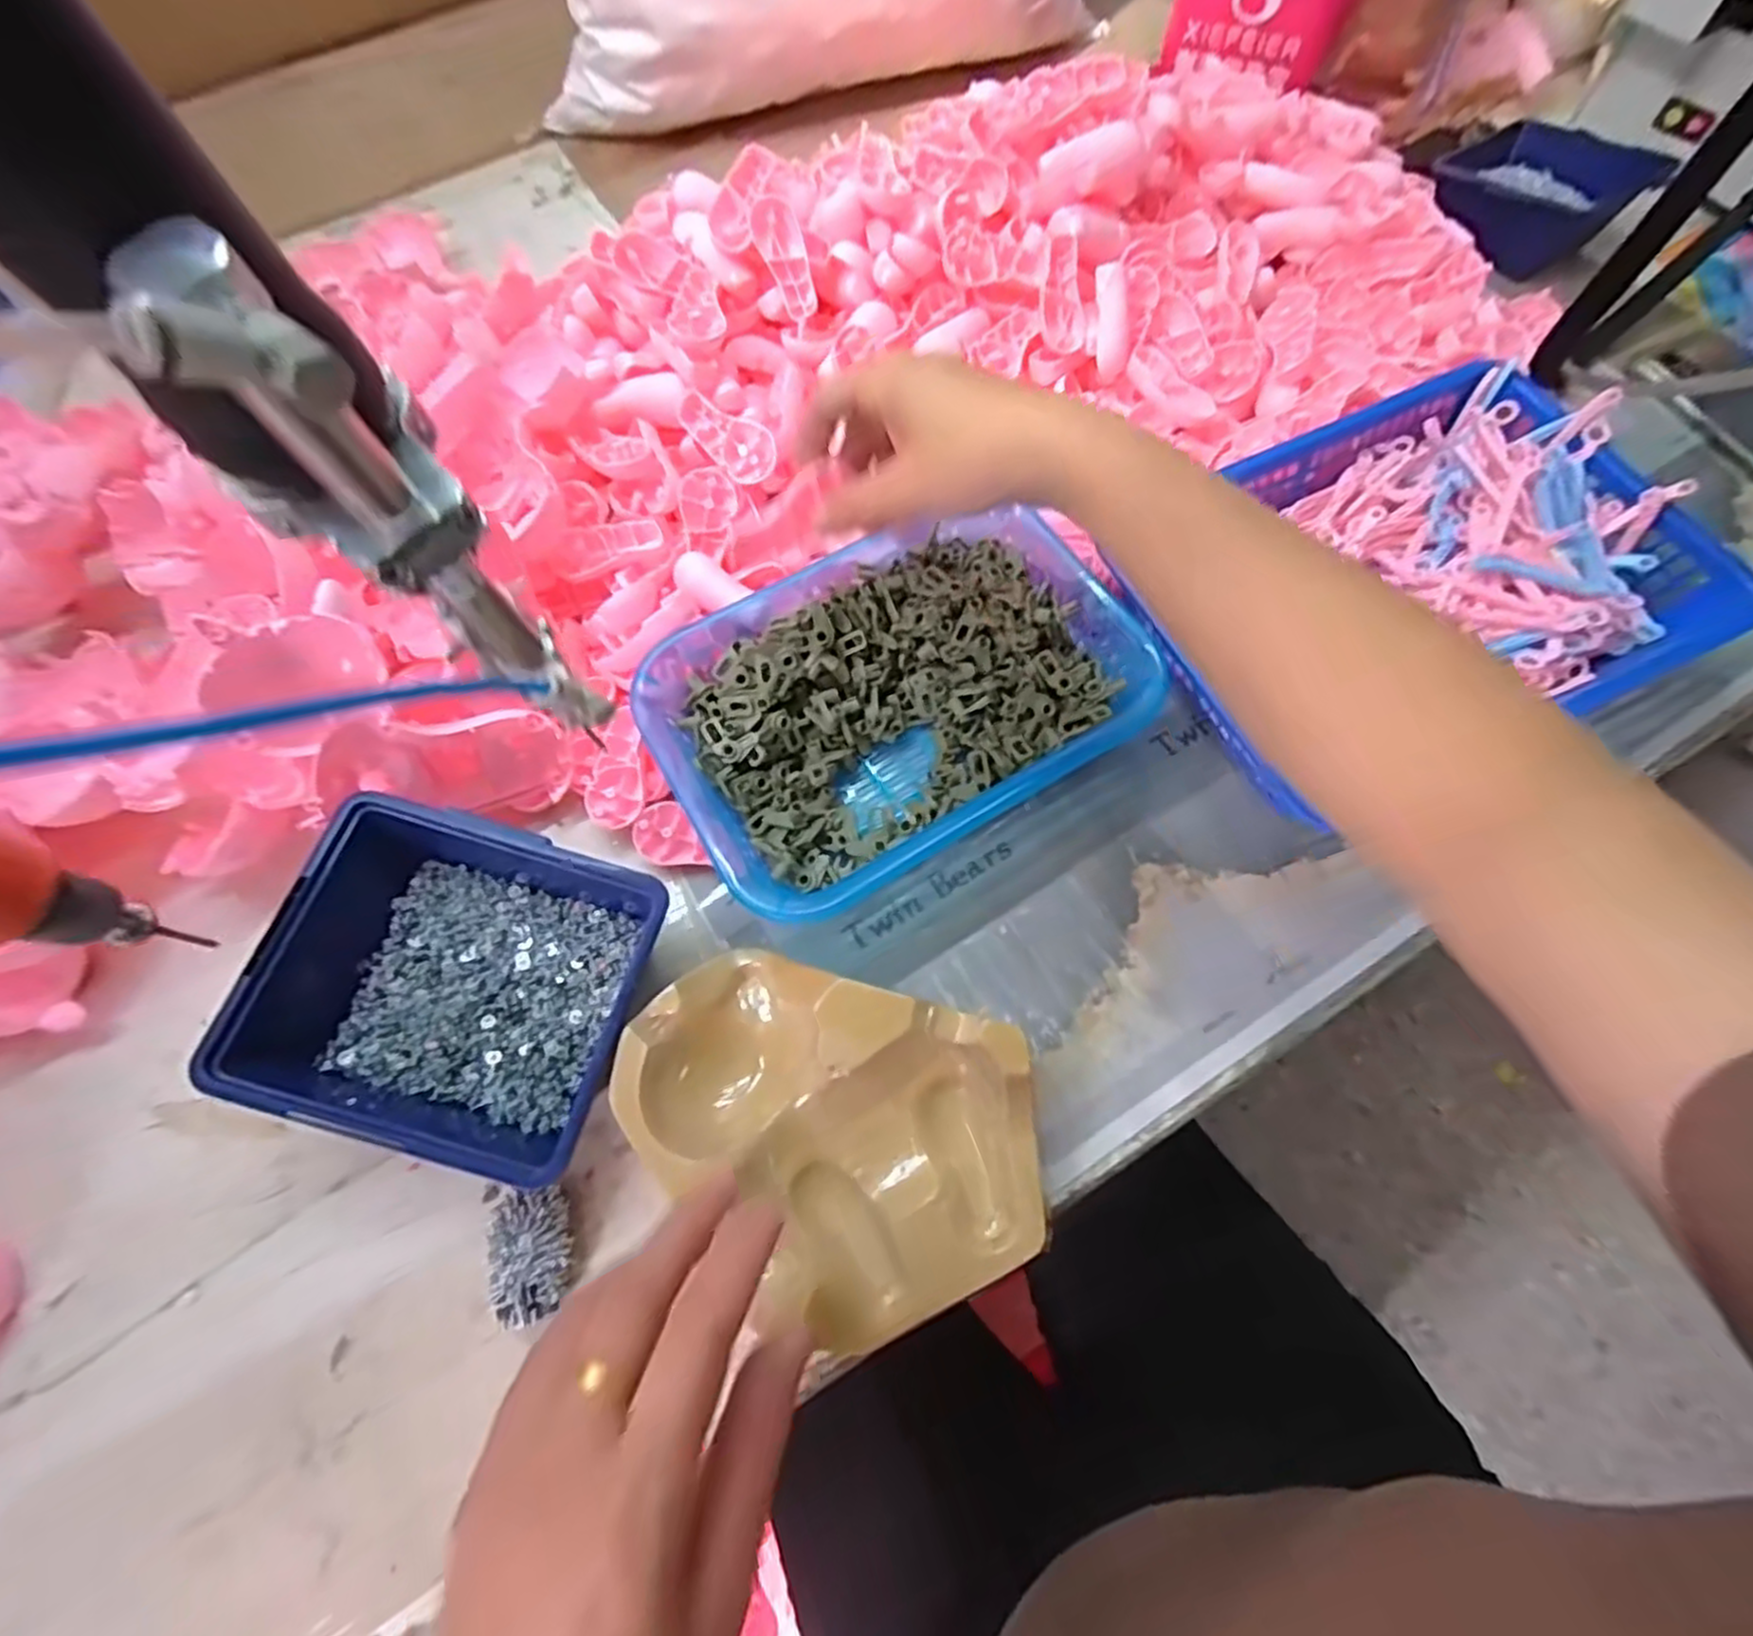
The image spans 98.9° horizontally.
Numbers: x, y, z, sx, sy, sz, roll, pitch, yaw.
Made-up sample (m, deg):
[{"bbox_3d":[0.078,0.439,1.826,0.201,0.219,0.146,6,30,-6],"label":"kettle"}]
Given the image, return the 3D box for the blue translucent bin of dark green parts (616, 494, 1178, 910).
[{"bbox_3d":[0.007,-0.071,0.428,0.252,0.068,0.184,-28,70,-9],"label":"blue translucent bin of dark green parts"}]

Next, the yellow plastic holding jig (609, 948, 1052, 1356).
[{"bbox_3d":[-0.023,0.144,0.338,0.193,0.038,0.139,17,70,8],"label":"yellow plastic holding jig"}]

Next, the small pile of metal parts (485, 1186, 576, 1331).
[{"bbox_3d":[-0.159,0.202,0.347,0.033,0.020,0.053,-9,68,-2],"label":"small pile of metal parts"}]

